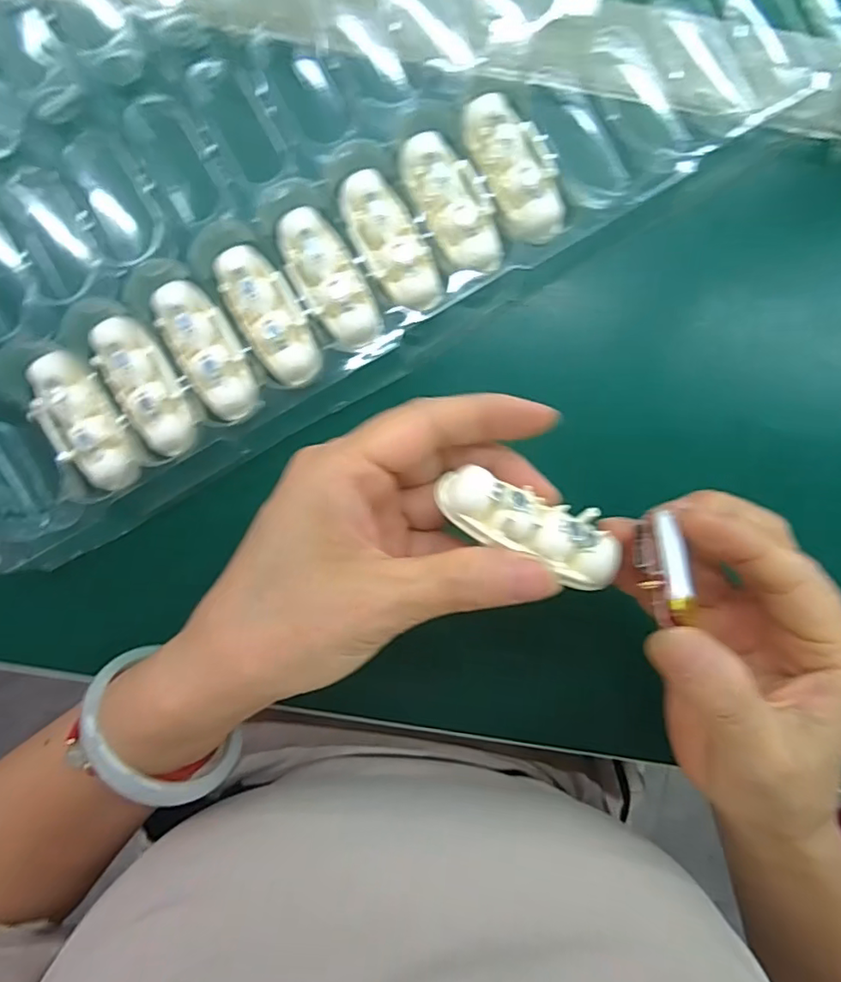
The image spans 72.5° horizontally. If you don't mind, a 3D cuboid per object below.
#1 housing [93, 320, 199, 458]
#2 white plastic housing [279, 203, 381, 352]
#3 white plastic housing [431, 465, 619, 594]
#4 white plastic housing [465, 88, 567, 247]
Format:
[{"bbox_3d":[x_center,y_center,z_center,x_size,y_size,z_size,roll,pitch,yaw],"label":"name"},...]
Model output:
[{"bbox_3d":[-0.119,-0.044,0.247,0.028,0.013,0.062,-32,95,2],"label":"housing"},{"bbox_3d":[-0.040,-0.091,0.248,0.025,0.010,0.063,-32,95,2],"label":"white plastic housing"},{"bbox_3d":[0.036,0.011,0.186,0.060,0.012,0.022,25,95,-4],"label":"white plastic housing"},{"bbox_3d":[0.043,-0.138,0.244,0.028,0.010,0.063,-26,95,2],"label":"white plastic housing"}]

